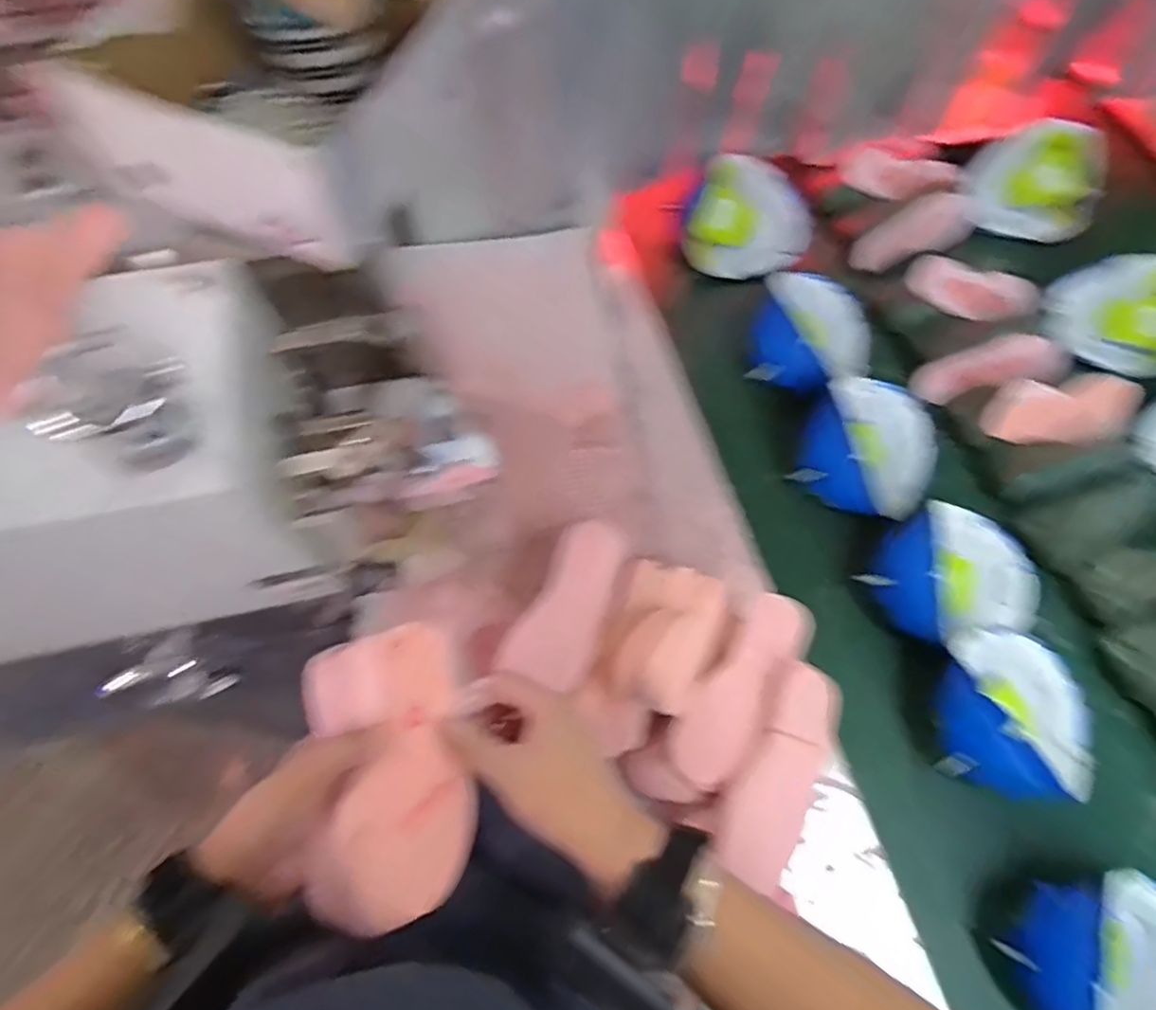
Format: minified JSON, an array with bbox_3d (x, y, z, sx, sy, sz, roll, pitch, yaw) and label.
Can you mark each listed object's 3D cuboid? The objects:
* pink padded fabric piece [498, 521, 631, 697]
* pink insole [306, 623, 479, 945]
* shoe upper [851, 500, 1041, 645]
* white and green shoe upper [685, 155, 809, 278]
[{"bbox_3d":[-0.004,0.079,0.548,0.067,0.021,0.142,25,74,8],"label":"pink padded fabric piece"},{"bbox_3d":[-0.117,0.162,0.406,0.096,0.024,0.167,-10,72,-3],"label":"pink insole"},{"bbox_3d":[0.367,0.070,0.635,0.185,0.060,0.135,0,72,0],"label":"shoe upper"},{"bbox_3d":[0.201,-0.336,0.806,0.150,0.065,0.134,43,89,-9],"label":"white and green shoe upper"}]

